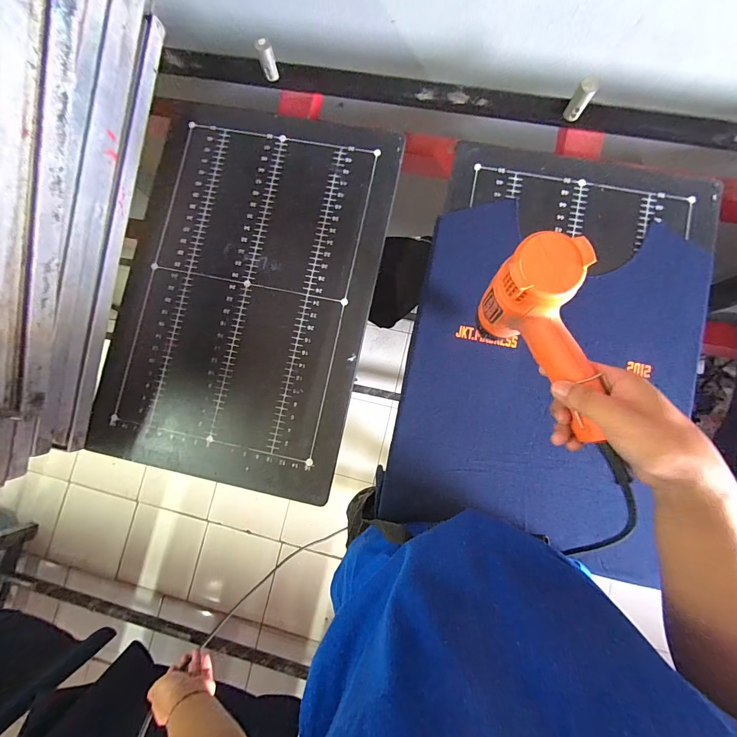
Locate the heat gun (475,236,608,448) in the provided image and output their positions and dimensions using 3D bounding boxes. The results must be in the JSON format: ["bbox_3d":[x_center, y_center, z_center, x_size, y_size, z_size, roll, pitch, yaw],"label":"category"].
[{"bbox_3d":[0.179,-0.027,0.339,0.068,0.117,0.172,-27,84,1],"label":"heat gun"}]

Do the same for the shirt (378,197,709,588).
[{"bbox_3d":[0.254,0.013,0.505,0.390,0.018,0.480,14,86,4],"label":"shirt"}]

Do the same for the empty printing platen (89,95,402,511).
[{"bbox_3d":[-0.194,-0.122,0.553,0.391,0.016,0.580,11,86,4],"label":"empty printing platen"}]

